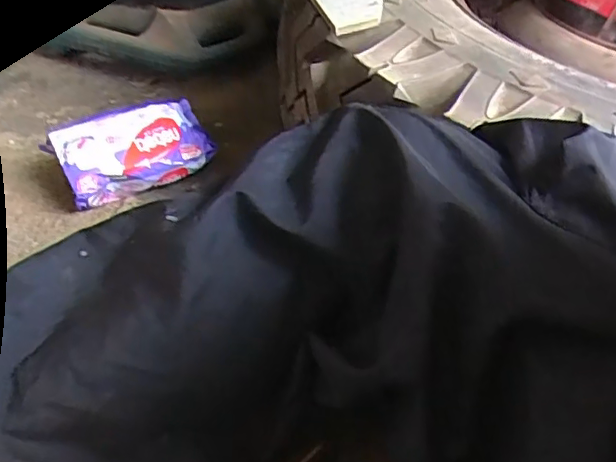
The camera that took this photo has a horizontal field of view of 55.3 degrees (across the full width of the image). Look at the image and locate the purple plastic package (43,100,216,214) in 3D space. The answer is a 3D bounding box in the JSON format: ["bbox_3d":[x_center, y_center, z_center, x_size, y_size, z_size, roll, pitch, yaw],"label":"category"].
[{"bbox_3d":[-0.185,-0.085,0.623,0.161,0.045,0.083,-22,86,-27],"label":"purple plastic package"}]

